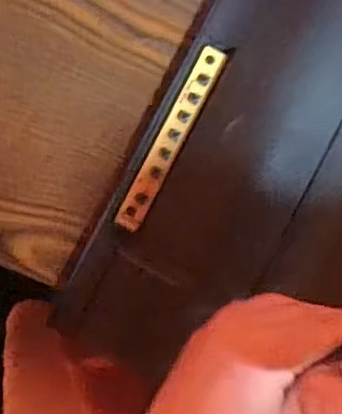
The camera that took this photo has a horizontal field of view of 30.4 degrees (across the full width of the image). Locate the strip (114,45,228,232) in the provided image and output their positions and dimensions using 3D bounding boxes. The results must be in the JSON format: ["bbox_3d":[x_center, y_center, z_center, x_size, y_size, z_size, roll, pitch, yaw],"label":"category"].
[{"bbox_3d":[0.000,-0.042,0.384,0.014,0.004,0.121,28,87,1],"label":"strip"}]

